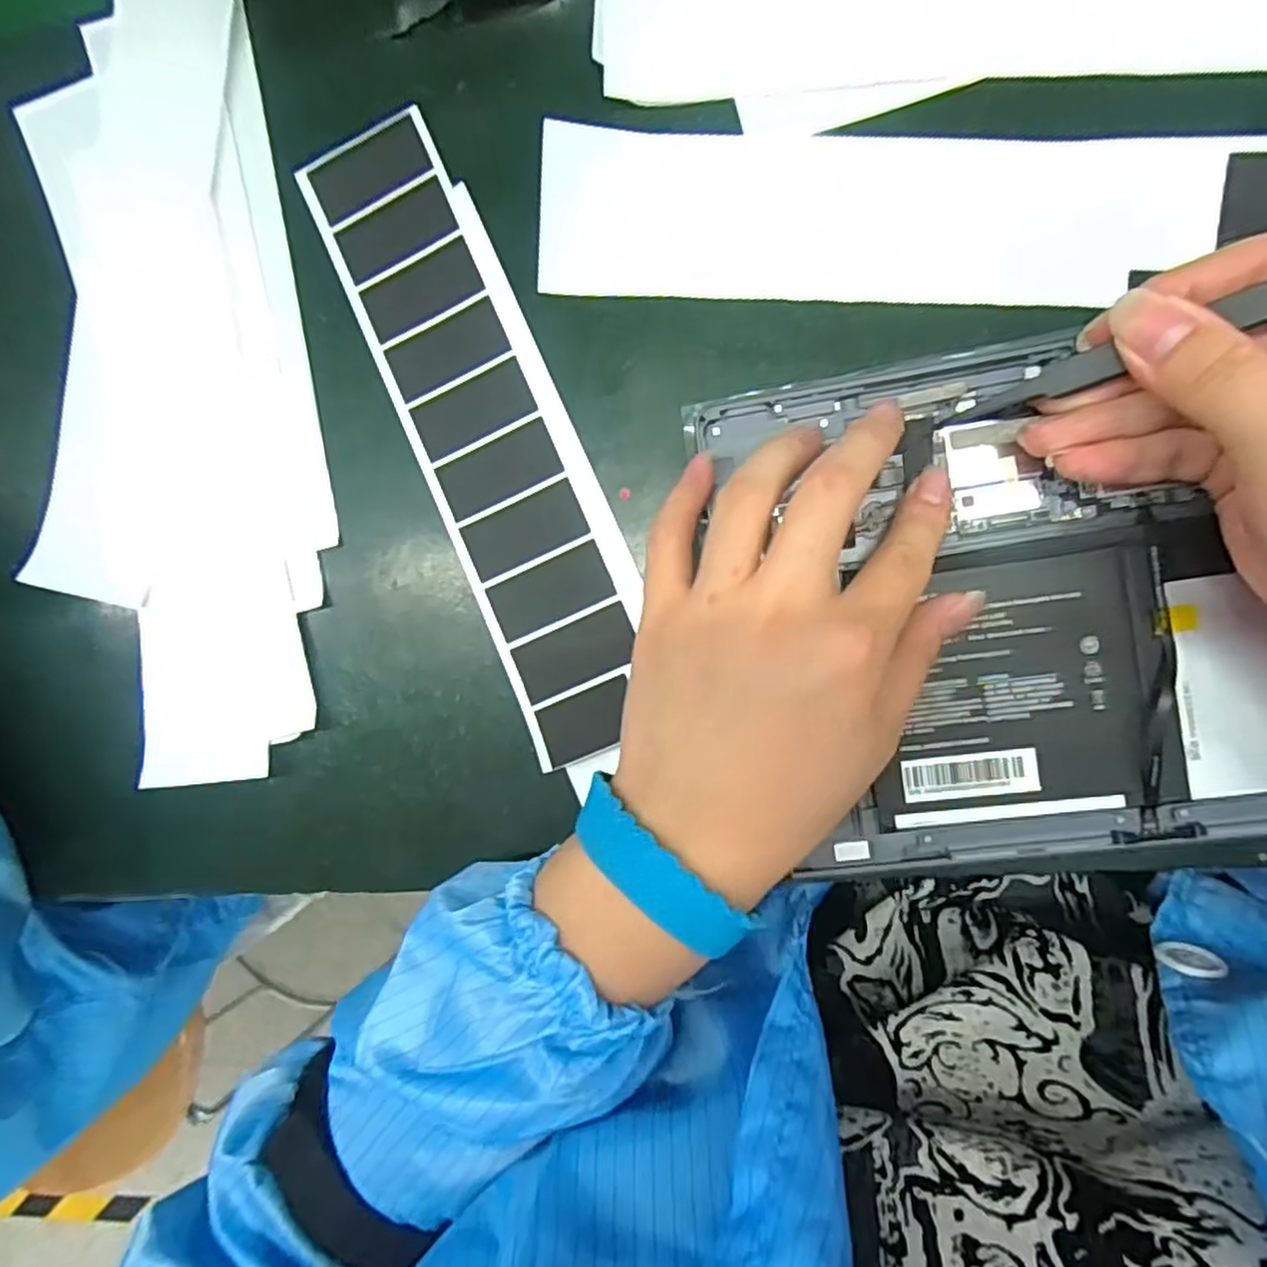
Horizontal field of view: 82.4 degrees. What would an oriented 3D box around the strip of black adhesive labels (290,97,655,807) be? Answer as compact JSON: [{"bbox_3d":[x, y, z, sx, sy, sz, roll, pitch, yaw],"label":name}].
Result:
[{"bbox_3d":[-0.056,-0.075,0.290,0.062,0.006,0.267,-23,88,9],"label":"strip of black adhesive labels"}]

